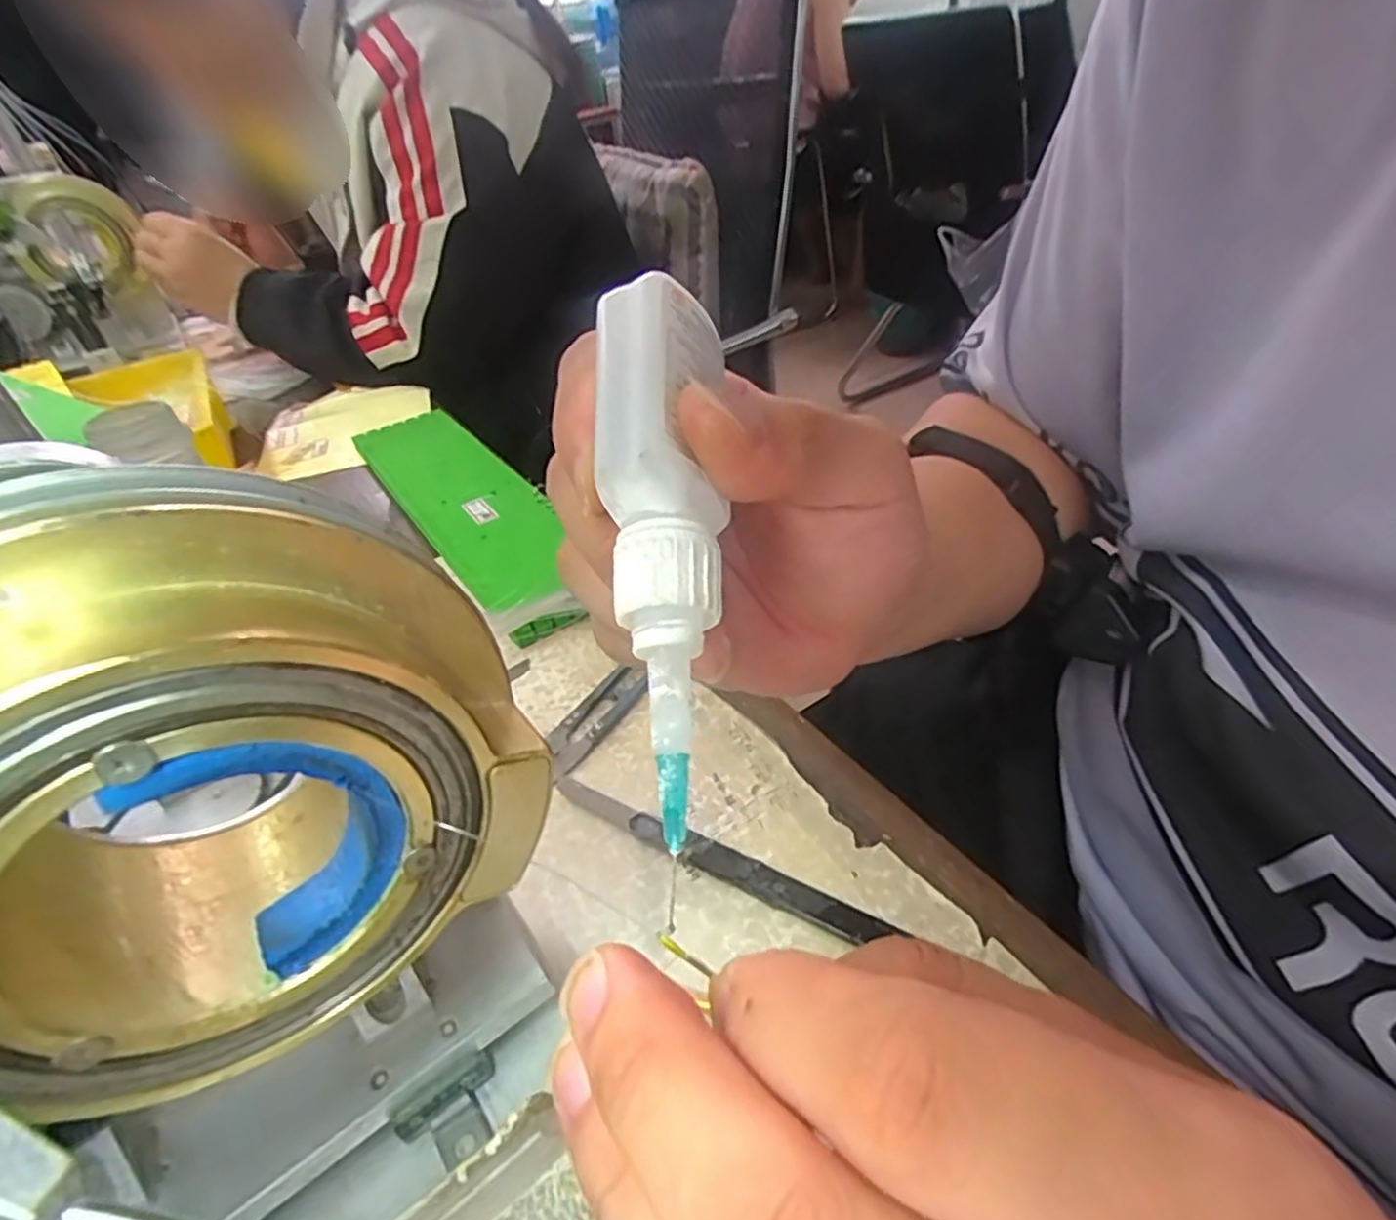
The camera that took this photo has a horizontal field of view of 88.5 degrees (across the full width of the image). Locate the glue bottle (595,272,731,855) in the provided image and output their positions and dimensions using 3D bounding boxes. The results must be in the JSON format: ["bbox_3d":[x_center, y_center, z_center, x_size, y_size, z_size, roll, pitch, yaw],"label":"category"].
[{"bbox_3d":[-0.006,-0.015,0.143,0.024,0.016,0.112,-5,79,3],"label":"glue bottle"}]

